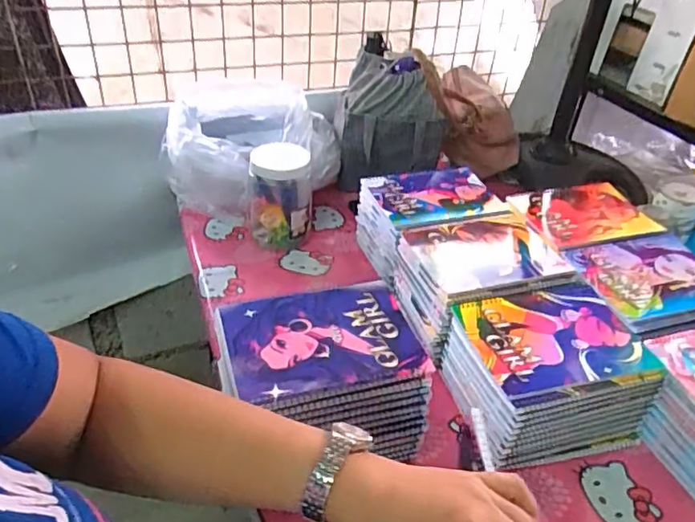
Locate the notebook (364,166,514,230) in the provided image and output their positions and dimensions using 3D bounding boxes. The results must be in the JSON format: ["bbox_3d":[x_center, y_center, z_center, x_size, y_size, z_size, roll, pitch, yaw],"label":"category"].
[{"bbox_3d":[0.141,-0.107,0.929,0.196,0.019,0.155,-10,40,-15],"label":"notebook"}]

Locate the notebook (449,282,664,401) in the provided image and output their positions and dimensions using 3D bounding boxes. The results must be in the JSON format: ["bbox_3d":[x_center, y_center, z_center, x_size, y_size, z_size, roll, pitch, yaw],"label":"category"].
[{"bbox_3d":[0.240,0.086,0.662,0.184,0.006,0.159,-7,38,-14],"label":"notebook"}]

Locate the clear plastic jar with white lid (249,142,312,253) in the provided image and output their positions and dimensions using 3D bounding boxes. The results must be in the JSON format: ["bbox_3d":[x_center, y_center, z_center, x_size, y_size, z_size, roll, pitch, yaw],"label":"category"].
[{"bbox_3d":[-0.112,-0.100,0.943,0.097,0.160,0.092,3,37,-2],"label":"clear plastic jar with white lid"}]

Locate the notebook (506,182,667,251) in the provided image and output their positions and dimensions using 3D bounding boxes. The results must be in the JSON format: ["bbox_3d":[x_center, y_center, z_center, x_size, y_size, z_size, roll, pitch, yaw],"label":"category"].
[{"bbox_3d":[0.380,-0.078,0.899,0.207,0.010,0.151,-9,39,-17],"label":"notebook"}]

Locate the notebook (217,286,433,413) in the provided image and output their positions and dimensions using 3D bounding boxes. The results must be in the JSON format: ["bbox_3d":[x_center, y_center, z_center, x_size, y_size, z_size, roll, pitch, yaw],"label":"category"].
[{"bbox_3d":[-0.027,0.083,0.609,0.200,0.013,0.154,-10,39,-18],"label":"notebook"}]

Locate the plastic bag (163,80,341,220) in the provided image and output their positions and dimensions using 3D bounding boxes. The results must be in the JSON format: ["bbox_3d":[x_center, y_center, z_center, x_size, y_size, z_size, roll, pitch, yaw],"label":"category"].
[{"bbox_3d":[-0.165,-0.193,1.028,0.301,0.205,0.181,0,37,-6],"label":"plastic bag"}]

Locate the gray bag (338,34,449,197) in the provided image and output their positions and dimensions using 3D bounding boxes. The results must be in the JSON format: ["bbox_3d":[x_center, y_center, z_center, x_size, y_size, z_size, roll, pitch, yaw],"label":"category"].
[{"bbox_3d":[0.084,-0.265,1.090,0.200,0.232,0.155,7,37,4],"label":"gray bag"}]

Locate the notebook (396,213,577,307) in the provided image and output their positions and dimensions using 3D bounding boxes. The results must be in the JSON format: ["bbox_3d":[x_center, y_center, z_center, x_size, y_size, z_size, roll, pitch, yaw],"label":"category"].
[{"bbox_3d":[0.196,-0.015,0.798,0.195,0.008,0.166,-10,39,-18],"label":"notebook"}]

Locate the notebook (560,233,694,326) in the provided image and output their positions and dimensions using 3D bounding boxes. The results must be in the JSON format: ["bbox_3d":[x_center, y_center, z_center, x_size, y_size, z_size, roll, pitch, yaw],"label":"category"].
[{"bbox_3d":[0.415,0.019,0.777,0.205,0.010,0.155,-7,38,-15],"label":"notebook"}]

